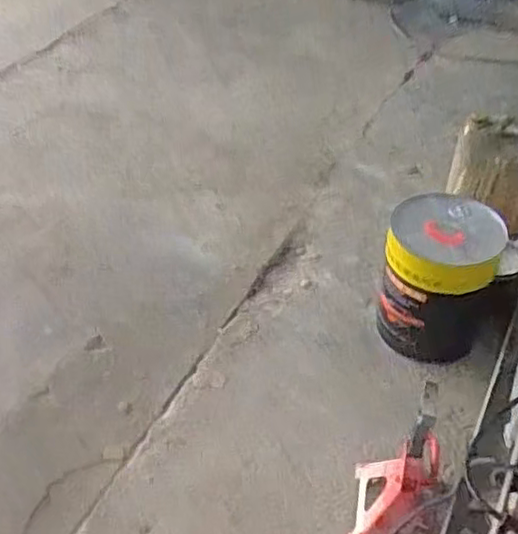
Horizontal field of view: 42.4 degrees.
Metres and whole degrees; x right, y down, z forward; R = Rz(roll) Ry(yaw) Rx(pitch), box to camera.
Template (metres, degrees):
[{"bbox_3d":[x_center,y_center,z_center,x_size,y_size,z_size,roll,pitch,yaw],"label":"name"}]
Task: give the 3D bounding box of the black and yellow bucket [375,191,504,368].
[{"bbox_3d":[0.446,0.033,1.685,0.266,0.368,0.246,17,47,16],"label":"black and yellow bucket"}]

